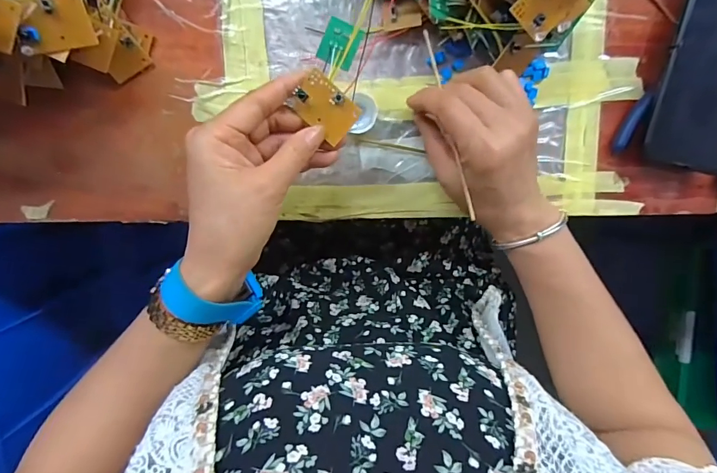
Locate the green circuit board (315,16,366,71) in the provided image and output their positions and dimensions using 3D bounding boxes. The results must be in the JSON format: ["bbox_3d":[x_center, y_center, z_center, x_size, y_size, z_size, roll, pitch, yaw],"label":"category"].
[{"bbox_3d":[-0.012,-0.129,0.279,0.025,0.004,0.029,22,96,-7],"label":"green circuit board"}]

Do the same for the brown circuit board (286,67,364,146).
[{"bbox_3d":[-0.021,-0.085,0.272,0.042,0.011,0.030,42,90,-7],"label":"brown circuit board"}]

